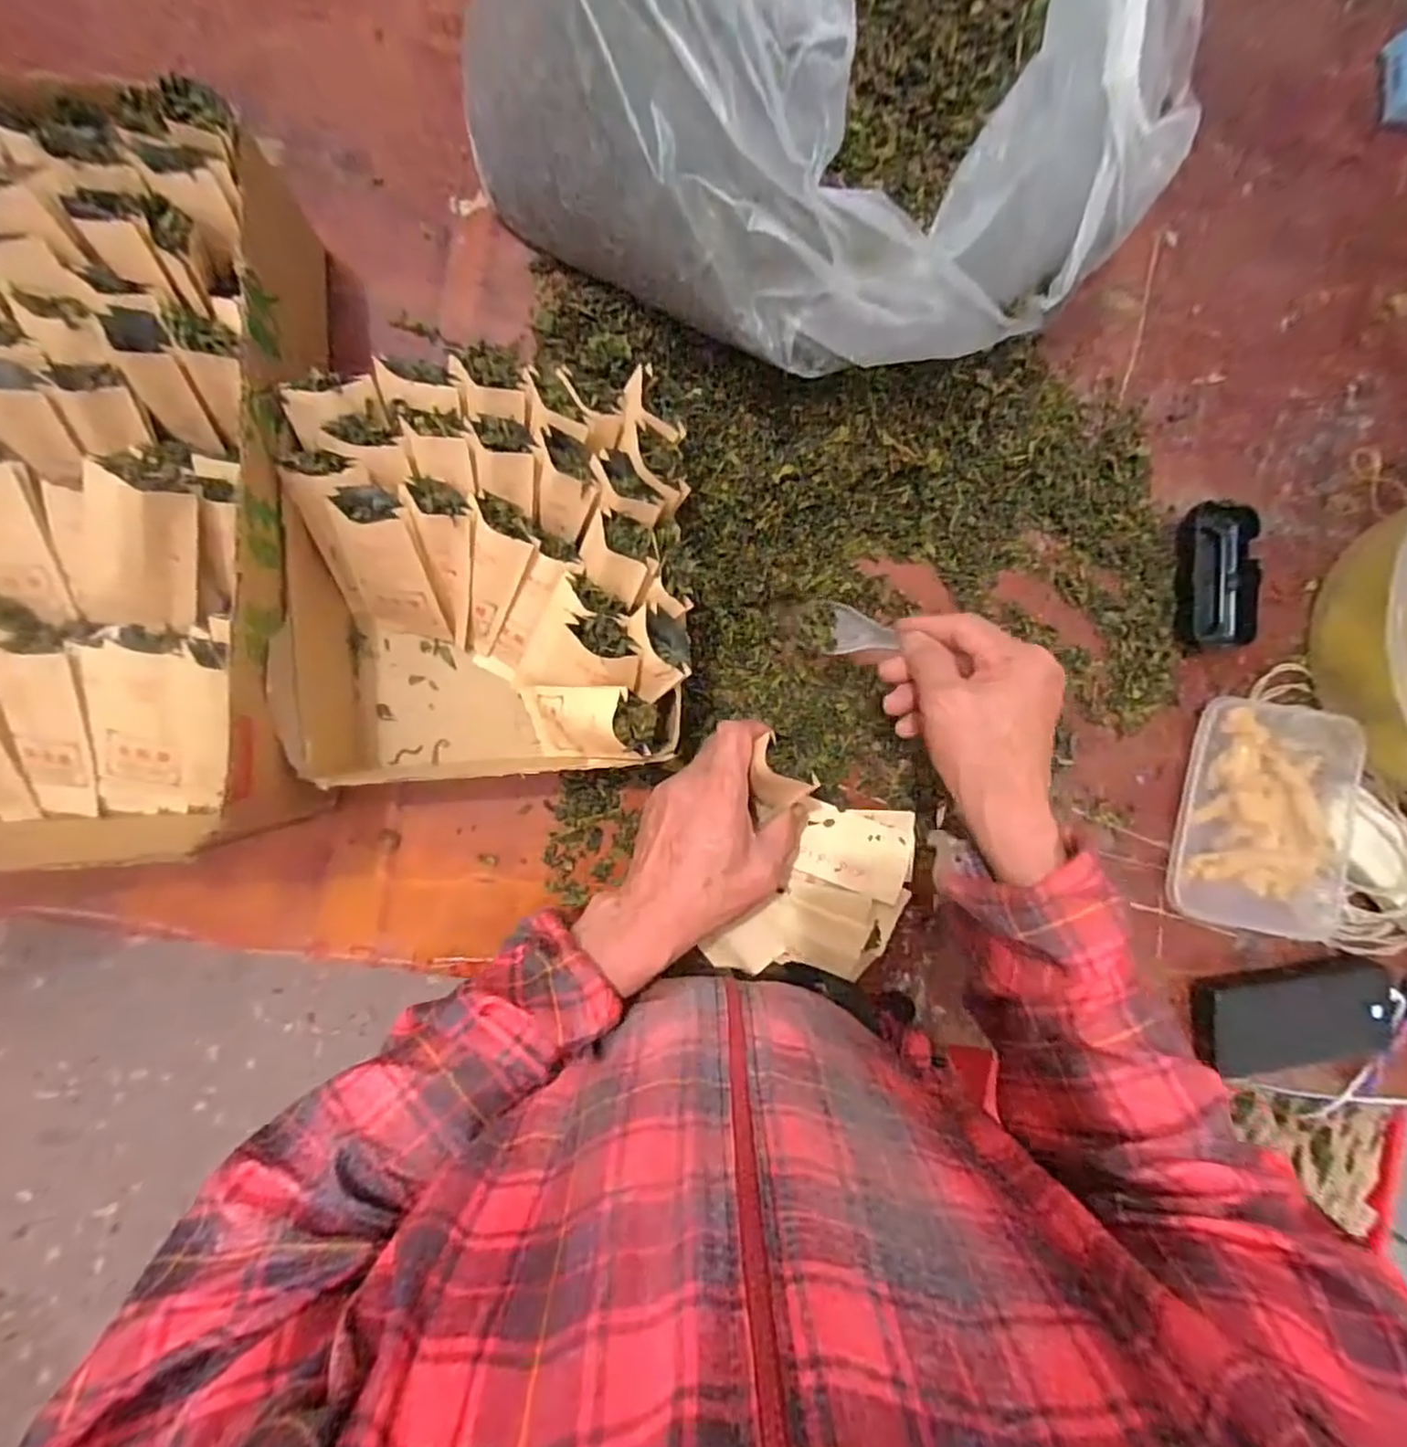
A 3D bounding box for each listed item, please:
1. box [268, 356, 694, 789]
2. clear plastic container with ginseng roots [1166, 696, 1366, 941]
[{"bbox_3d":[-0.128,-0.080,0.410,0.224,0.110,0.227,0,92,-6],"label":"box"},{"bbox_3d":[0.433,0.072,0.504,0.133,0.042,0.178,9,91,-7],"label":"clear plastic container with ginseng roots"}]

